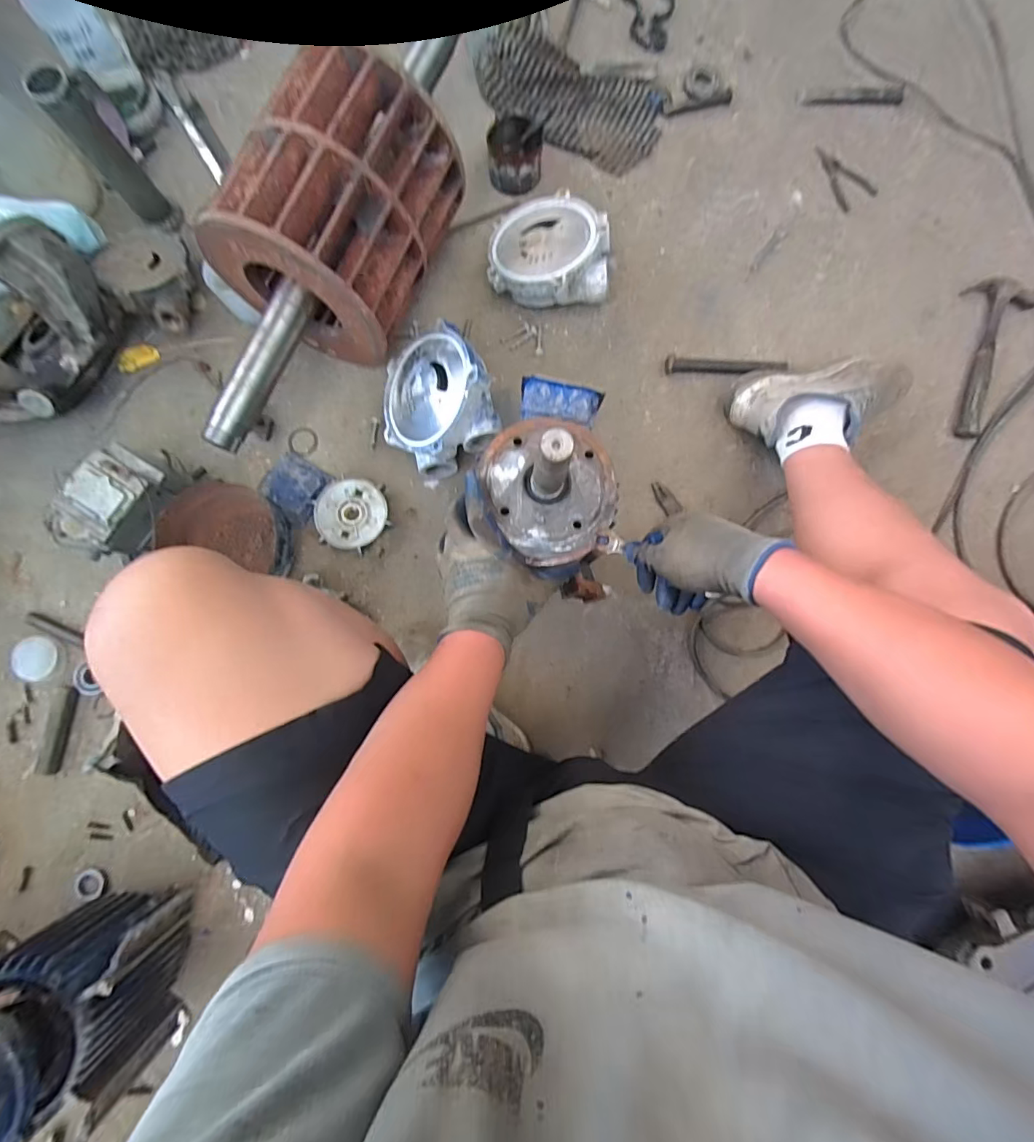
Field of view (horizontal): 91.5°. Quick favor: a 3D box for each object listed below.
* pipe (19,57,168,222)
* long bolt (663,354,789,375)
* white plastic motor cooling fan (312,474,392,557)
[{"bbox_3d":[-0.643,-0.654,0.790,0.053,0.221,0.051,-16,84,-2],"label":"pipe"},{"bbox_3d":[0.372,-0.366,0.892,0.215,0.026,0.029,2,83,0],"label":"long bolt"},{"bbox_3d":[-0.275,-0.094,0.842,0.114,0.033,0.118,-13,83,2],"label":"white plastic motor cooling fan"}]

